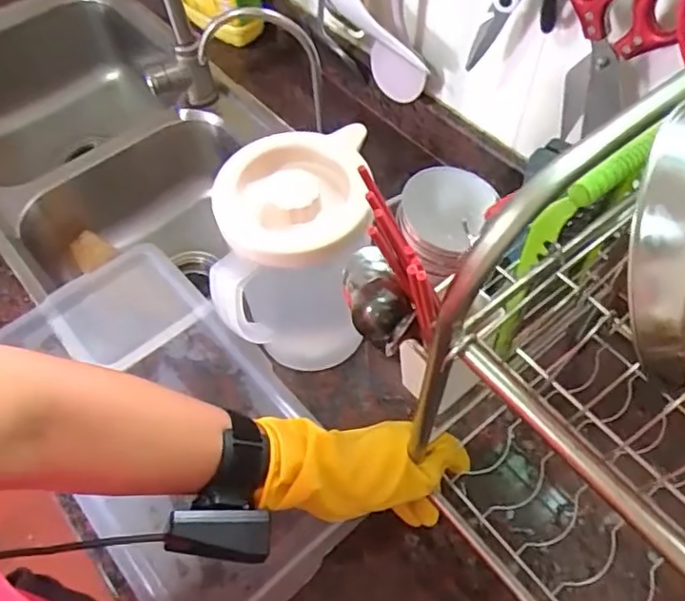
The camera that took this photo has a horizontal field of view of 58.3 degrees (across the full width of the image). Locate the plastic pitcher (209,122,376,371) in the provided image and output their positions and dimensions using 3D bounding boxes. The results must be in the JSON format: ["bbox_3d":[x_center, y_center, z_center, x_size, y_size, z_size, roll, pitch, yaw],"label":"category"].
[{"bbox_3d":[-0.039,-0.024,0.587,0.108,0.226,0.137,9,59,8],"label":"plastic pitcher"}]

